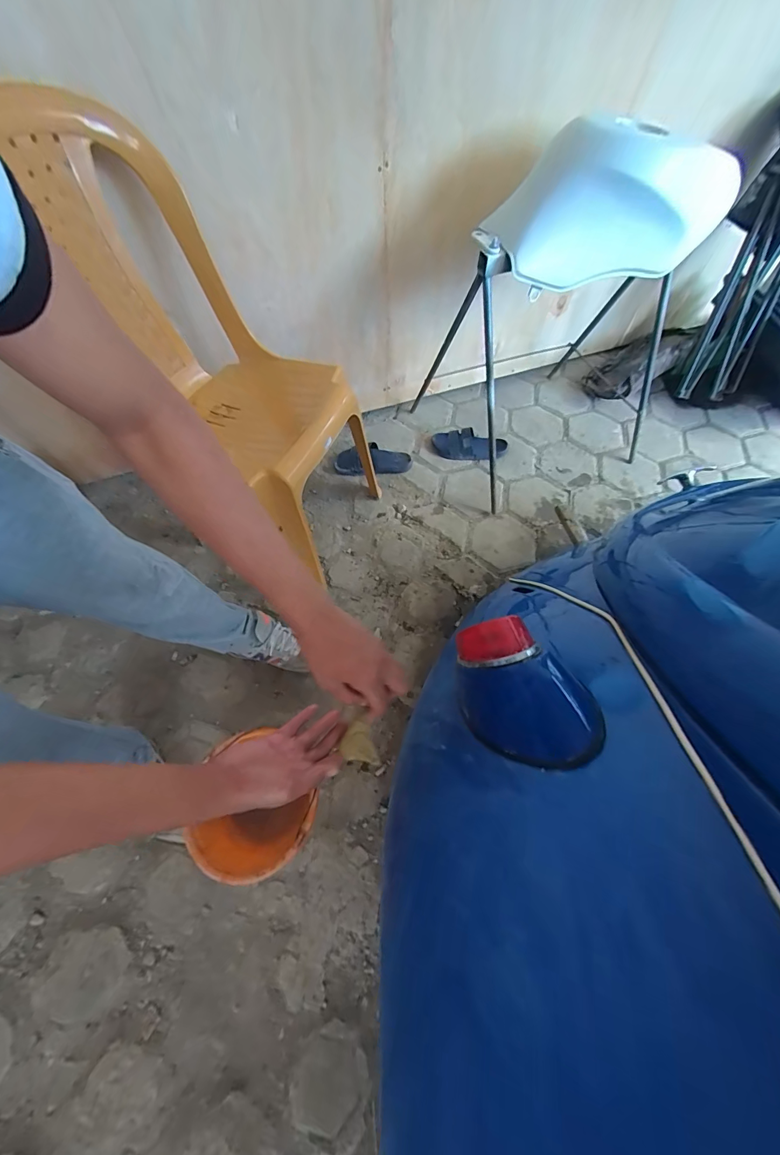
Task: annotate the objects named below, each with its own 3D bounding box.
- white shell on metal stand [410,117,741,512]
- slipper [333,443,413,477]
[{"bbox_3d":[0.499,-0.691,1.097,0.655,0.707,0.472,-25,65,-13],"label":"white shell on metal stand"},{"bbox_3d":[-0.057,-0.390,1.318,0.254,0.046,0.095,3,62,1],"label":"slipper"}]

